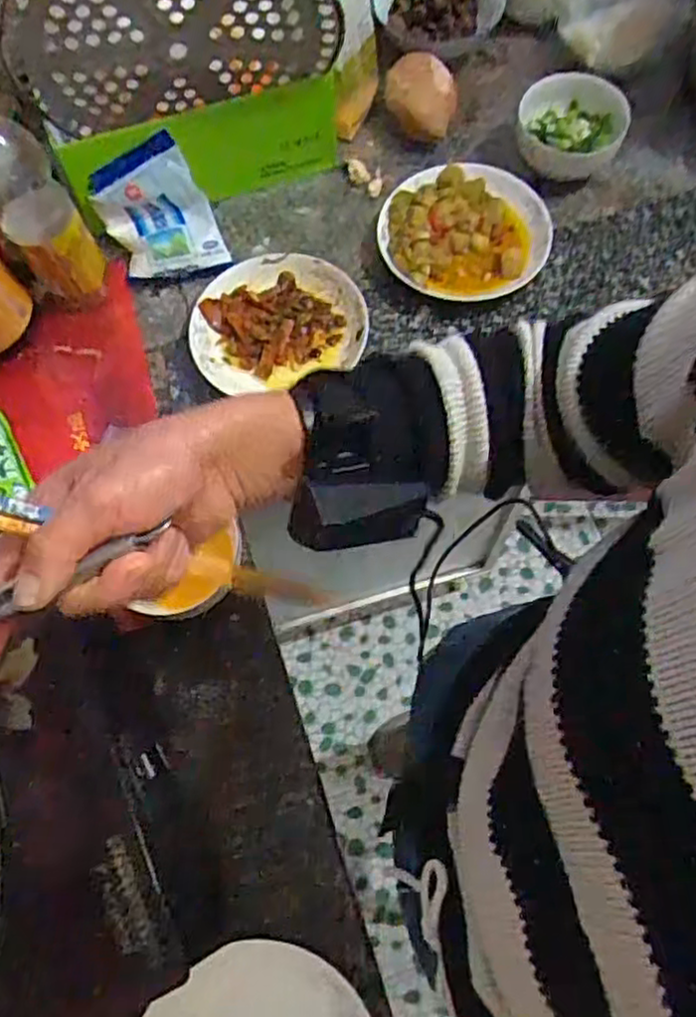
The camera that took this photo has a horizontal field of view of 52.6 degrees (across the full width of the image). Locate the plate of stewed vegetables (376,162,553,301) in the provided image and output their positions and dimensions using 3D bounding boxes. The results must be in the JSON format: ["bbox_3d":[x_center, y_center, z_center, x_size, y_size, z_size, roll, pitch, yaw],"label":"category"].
[{"bbox_3d":[0.126,-0.295,0.754,0.172,0.038,0.162,-1,69,2],"label":"plate of stewed vegetables"}]

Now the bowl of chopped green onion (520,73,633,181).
[{"bbox_3d":[0.243,-0.416,0.777,0.101,0.055,0.113,-16,69,-4],"label":"bowl of chopped green onion"}]

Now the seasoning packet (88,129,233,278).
[{"bbox_3d":[-0.200,-0.308,0.742,0.111,0.082,0.110,-21,69,-6],"label":"seasoning packet"}]

